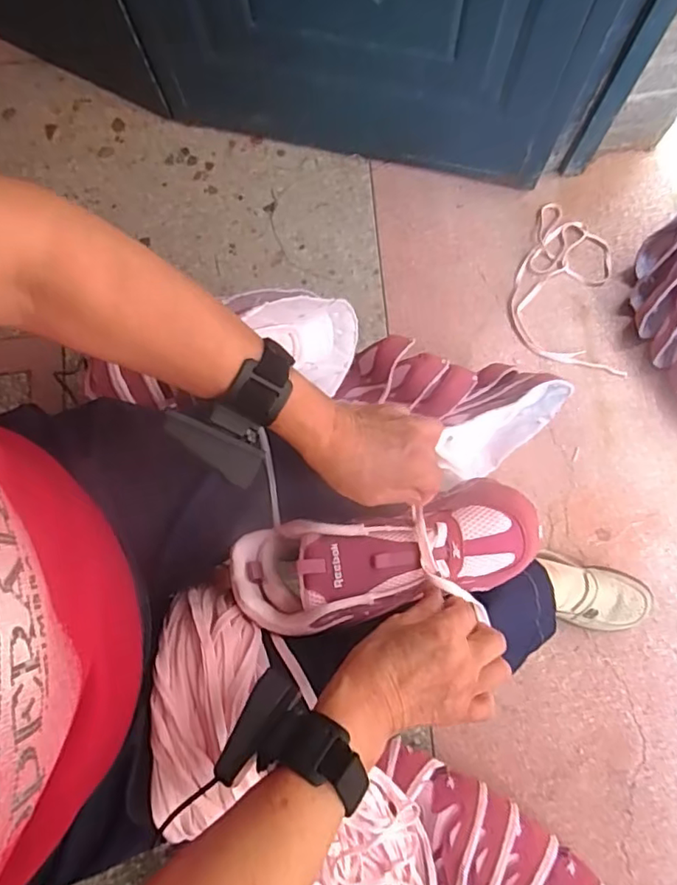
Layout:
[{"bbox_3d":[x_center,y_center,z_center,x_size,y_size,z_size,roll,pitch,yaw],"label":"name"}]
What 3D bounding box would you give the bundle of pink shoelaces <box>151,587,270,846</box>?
[{"bbox_3d":[-0.098,0.188,0.429,0.079,0.026,0.166,2,57,1],"label":"bundle of pink shoelaces"}]

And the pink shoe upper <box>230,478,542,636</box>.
[{"bbox_3d":[0.040,0.094,0.477,0.246,0.062,0.087,-12,79,-3],"label":"pink shoe upper"}]

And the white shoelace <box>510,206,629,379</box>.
[{"bbox_3d":[0.362,-0.252,0.941,0.168,0.018,0.285,0,79,1],"label":"white shoelace"}]

